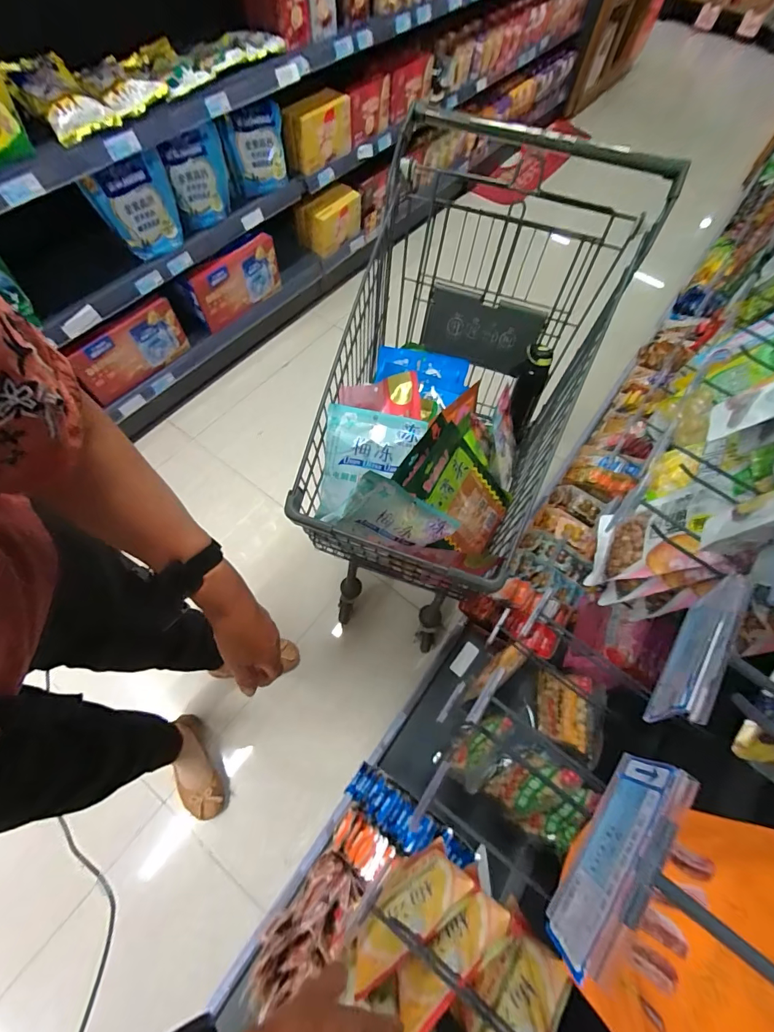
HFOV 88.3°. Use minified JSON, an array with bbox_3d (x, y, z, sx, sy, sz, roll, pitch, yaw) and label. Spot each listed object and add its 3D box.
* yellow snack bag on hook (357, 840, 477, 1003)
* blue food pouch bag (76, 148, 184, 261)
[{"bbox_3d":[0.026,0.505,0.522,0.157,0.143,0.032,-28,69,-15],"label":"yellow snack bag on hook"},{"bbox_3d":[-0.726,-0.909,1.186,0.075,0.219,0.226,29,65,33],"label":"blue food pouch bag"}]

